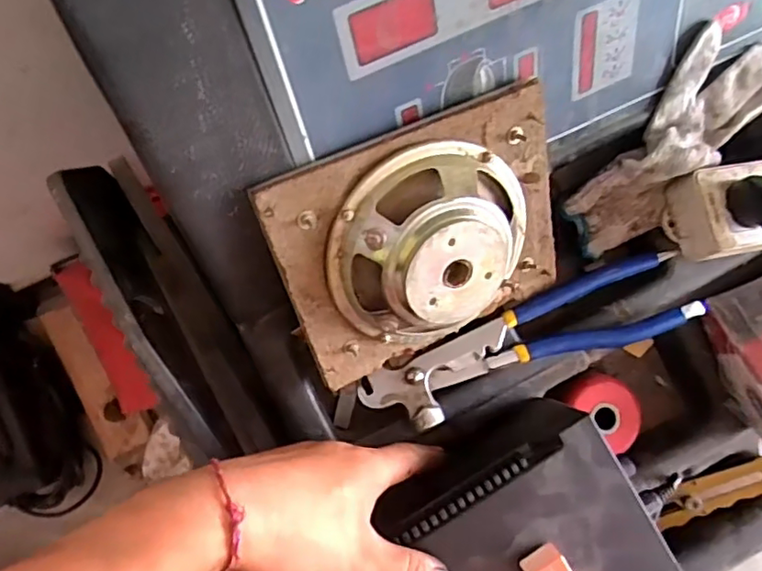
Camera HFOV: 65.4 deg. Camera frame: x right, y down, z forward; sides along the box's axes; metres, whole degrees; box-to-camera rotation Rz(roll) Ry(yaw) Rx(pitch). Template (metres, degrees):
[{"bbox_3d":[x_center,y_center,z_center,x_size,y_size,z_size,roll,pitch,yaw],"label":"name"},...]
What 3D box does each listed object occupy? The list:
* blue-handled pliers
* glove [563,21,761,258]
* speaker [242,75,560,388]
[{"bbox_3d":[0.100,0.034,0.390,0.229,0.022,0.051,-20,90,-9],"label":"blue-handled pliers"},{"bbox_3d":[0.196,-0.099,0.395,0.078,0.053,0.175,43,95,-4],"label":"glove"},{"bbox_3d":[0.032,-0.018,0.335,0.169,0.050,0.139,-25,125,-10],"label":"speaker"}]

